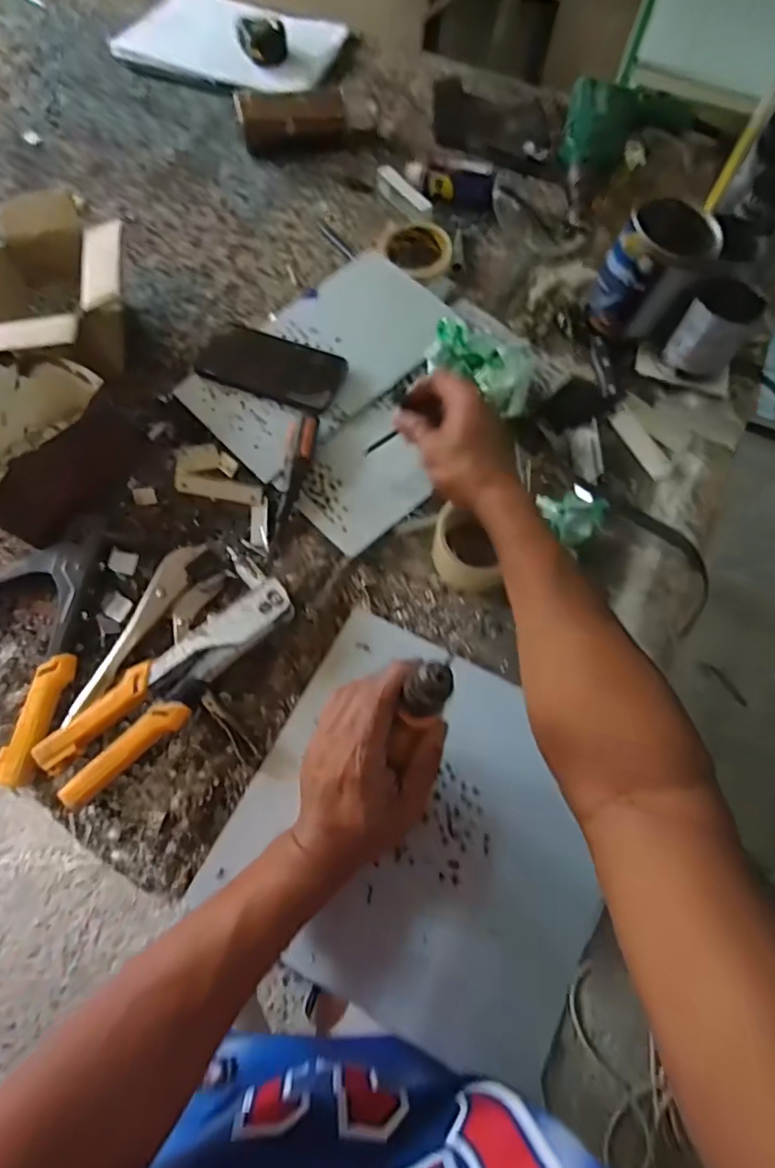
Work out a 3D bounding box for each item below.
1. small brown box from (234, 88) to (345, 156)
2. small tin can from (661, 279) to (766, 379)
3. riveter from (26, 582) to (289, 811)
[{"bbox_3d":[-0.134,-0.665,0.782,0.144,0.066,0.058,-2,69,-4],"label":"small brown box"},{"bbox_3d":[0.365,-0.282,0.620,0.068,0.084,0.066,1,69,-3],"label":"small tin can"},{"bbox_3d":[-0.182,0.087,0.484,0.239,0.039,0.063,-41,73,-15],"label":"riveter"}]

